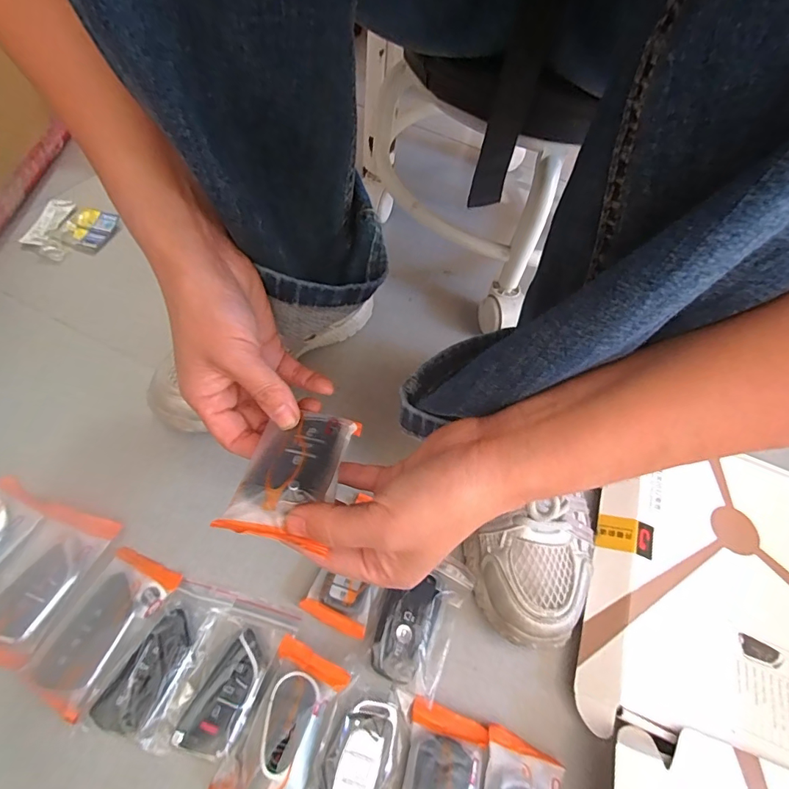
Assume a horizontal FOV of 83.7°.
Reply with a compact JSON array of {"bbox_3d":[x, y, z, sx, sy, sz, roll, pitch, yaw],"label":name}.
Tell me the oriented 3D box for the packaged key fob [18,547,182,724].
[{"bbox_3d":[-0.203,0.161,0.306,0.054,0.014,0.096,23,57,7],"label":"packaged key fob"}]

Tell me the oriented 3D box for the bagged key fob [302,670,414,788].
[{"bbox_3d":[-0.022,0.239,0.281,0.059,0.016,0.095,21,57,5],"label":"bagged key fob"}]

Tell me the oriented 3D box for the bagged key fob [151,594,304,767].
[{"bbox_3d":[-0.113,0.187,0.296,0.056,0.012,0.092,18,56,4],"label":"bagged key fob"}]

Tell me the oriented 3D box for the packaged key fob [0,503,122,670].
[{"bbox_3d":[-0.259,0.134,0.318,0.060,0.018,0.104,18,56,3],"label":"packaged key fob"}]

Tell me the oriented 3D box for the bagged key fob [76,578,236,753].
[{"bbox_3d":[-0.159,0.177,0.299,0.057,0.017,0.094,16,56,2],"label":"bagged key fob"}]

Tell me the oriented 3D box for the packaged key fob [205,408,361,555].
[{"bbox_3d":[-0.054,0.041,0.241,0.047,0.018,0.084,7,39,7],"label":"packaged key fob"}]

